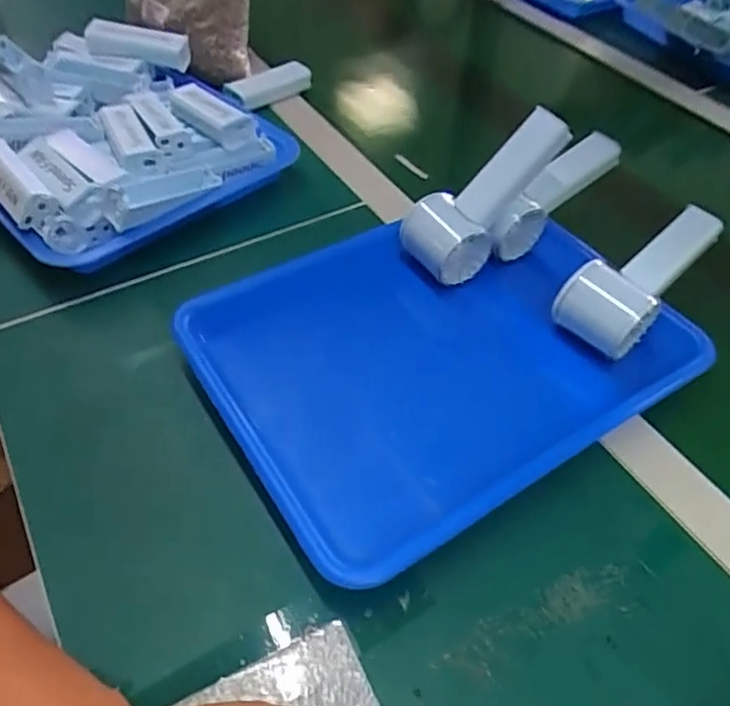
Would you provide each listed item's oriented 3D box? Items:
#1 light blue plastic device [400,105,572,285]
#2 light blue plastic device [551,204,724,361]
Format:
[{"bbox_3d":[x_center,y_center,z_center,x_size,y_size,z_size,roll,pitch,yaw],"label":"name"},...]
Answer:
[{"bbox_3d":[0.096,-0.127,0.506,0.148,0.047,0.056,-46,60,8],"label":"light blue plastic device"},{"bbox_3d":[0.209,-0.062,0.486,0.062,0.055,0.132,35,55,24],"label":"light blue plastic device"}]

